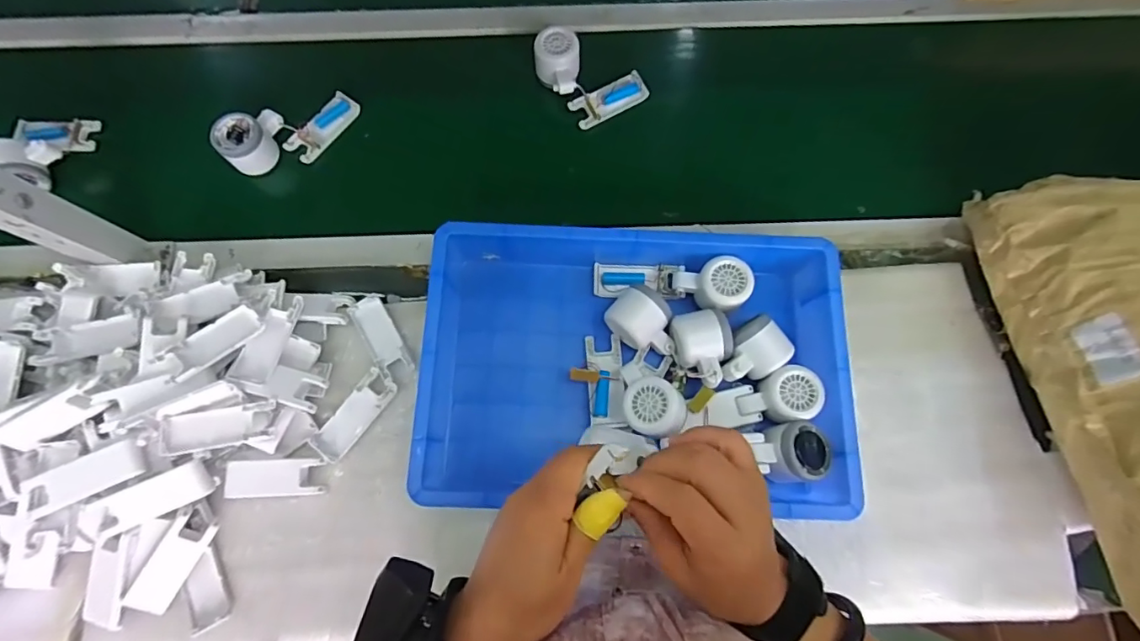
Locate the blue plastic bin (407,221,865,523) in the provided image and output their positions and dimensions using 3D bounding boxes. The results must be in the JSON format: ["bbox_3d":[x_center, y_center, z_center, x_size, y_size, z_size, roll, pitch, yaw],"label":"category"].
[{"bbox_3d":[0.066,0.046,0.553,0.423,0.084,0.279,2,75,0],"label":"blue plastic bin"}]

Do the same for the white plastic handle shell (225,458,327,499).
[{"bbox_3d":[-0.311,0.167,0.545,0.095,0.018,0.038,-2,75,-1],"label":"white plastic handle shell"}]

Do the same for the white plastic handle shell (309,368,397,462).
[{"bbox_3d":[-0.239,0.105,0.567,0.037,0.017,0.102,37,77,9],"label":"white plastic handle shell"}]

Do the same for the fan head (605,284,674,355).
[{"bbox_3d":[0.083,0.003,0.565,0.079,0.048,0.055,39,78,9],"label":"fan head"}]

